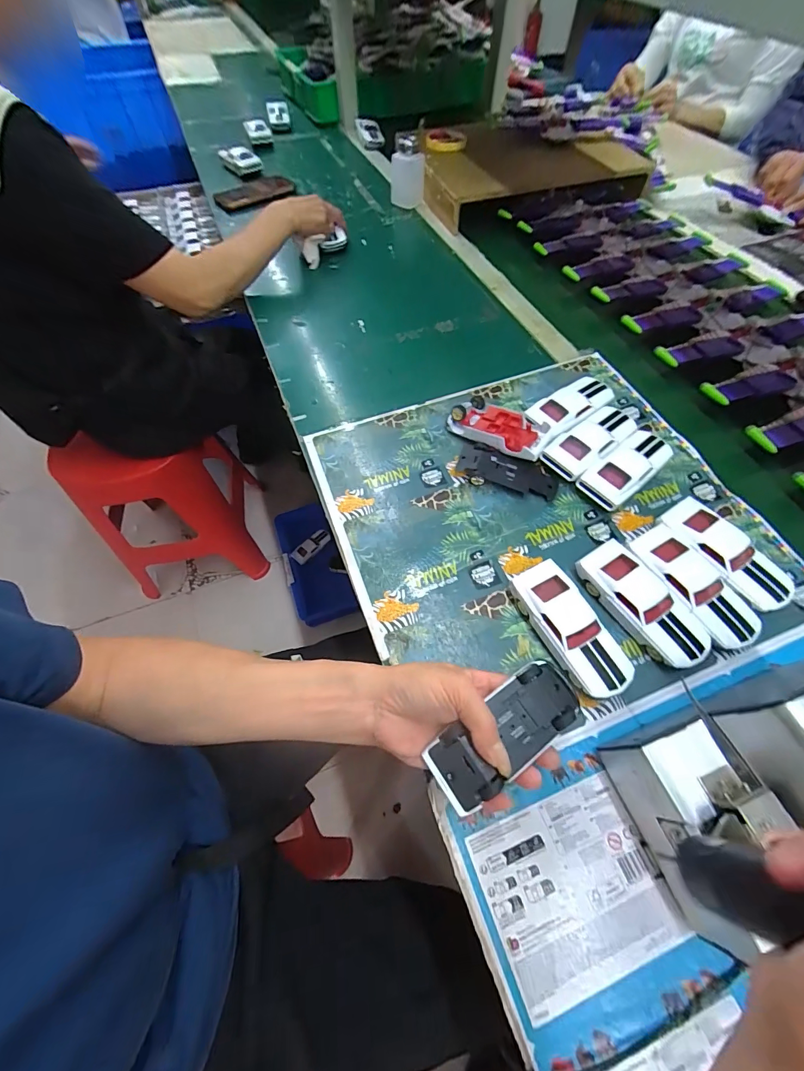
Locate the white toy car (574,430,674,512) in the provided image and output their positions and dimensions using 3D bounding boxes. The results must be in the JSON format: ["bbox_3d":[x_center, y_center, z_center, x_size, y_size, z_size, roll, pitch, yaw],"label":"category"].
[{"bbox_3d":[0.264,-0.078,0.466,0.126,0.031,0.050,-36,66,-18],"label":"white toy car"}]

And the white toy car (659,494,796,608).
[{"bbox_3d":[0.330,0.020,0.408,0.062,0.036,0.130,-35,65,-17],"label":"white toy car"}]

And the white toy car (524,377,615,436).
[{"bbox_3d":[0.221,-0.167,0.517,0.137,0.032,0.057,-32,64,-15],"label":"white toy car"}]

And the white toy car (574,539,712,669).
[{"bbox_3d":[0.233,0.066,0.386,0.056,0.035,0.131,-33,65,-16],"label":"white toy car"}]

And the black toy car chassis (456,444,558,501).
[{"bbox_3d":[0.127,-0.075,0.477,0.118,0.018,0.048,18,62,10],"label":"black toy car chassis"}]

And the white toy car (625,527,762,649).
[{"bbox_3d":[0.284,0.051,0.393,0.054,0.035,0.129,-27,63,-13],"label":"white toy car"}]

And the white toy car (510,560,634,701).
[{"bbox_3d":[0.158,0.087,0.375,0.055,0.036,0.130,-27,63,-13],"label":"white toy car"}]

